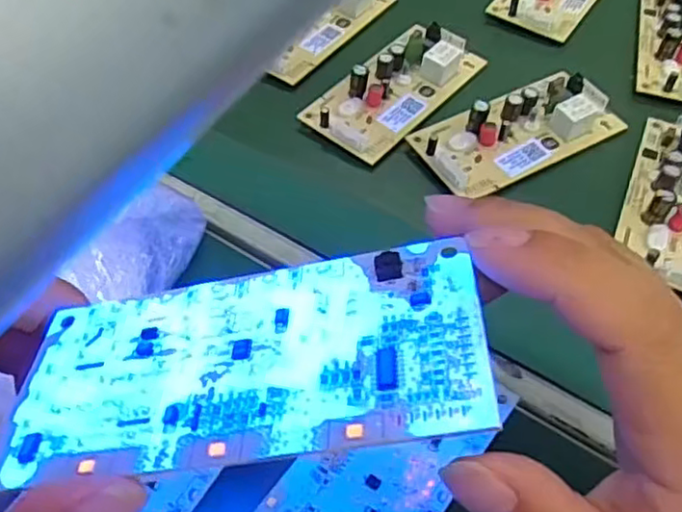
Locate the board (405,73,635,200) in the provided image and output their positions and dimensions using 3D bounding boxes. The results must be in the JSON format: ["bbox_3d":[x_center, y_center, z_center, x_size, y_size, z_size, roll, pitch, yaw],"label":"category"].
[{"bbox_3d":[0.098,-0.074,0.361,0.113,0.017,0.053,-25,54,-16],"label":"board"}]

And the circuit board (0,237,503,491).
[{"bbox_3d":[-0.023,0.024,0.154,0.110,0.004,0.054,-10,42,11],"label":"circuit board"}]

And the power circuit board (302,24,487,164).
[{"bbox_3d":[0.032,-0.103,0.384,0.056,0.018,0.110,31,59,25],"label":"power circuit board"}]

